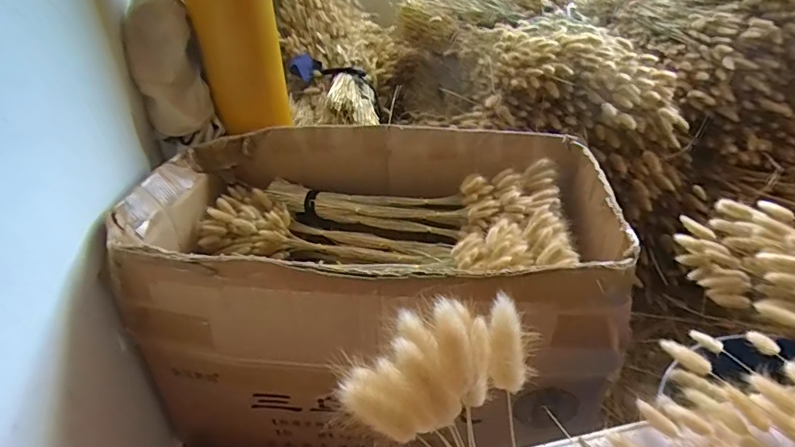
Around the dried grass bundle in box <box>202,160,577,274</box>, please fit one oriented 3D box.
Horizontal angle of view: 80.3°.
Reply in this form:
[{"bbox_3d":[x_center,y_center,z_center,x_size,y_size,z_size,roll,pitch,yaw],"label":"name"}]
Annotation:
[{"bbox_3d":[-0.021,-0.016,0.888,0.648,0.153,0.314,11,36,19],"label":"dried grass bundle in box"}]

